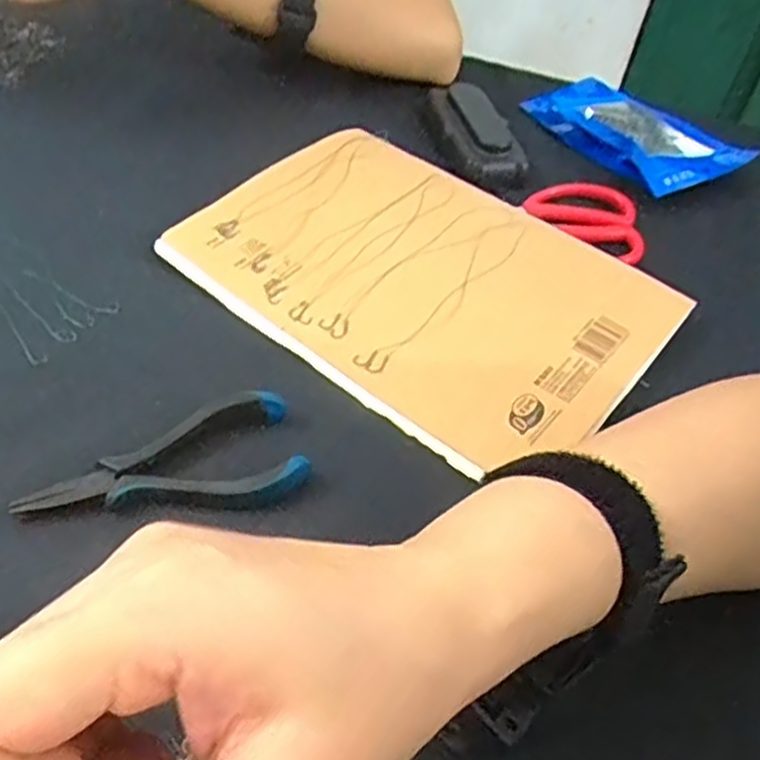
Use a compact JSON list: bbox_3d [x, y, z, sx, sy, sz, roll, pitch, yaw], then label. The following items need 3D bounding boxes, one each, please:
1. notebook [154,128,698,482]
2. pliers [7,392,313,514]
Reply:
[{"bbox_3d":[0.027,-0.061,0.438,0.256,0.011,0.185,35,57,21],"label":"notebook"},{"bbox_3d":[-0.095,0.038,0.332,0.120,0.007,0.053,-13,52,-17],"label":"pliers"}]

